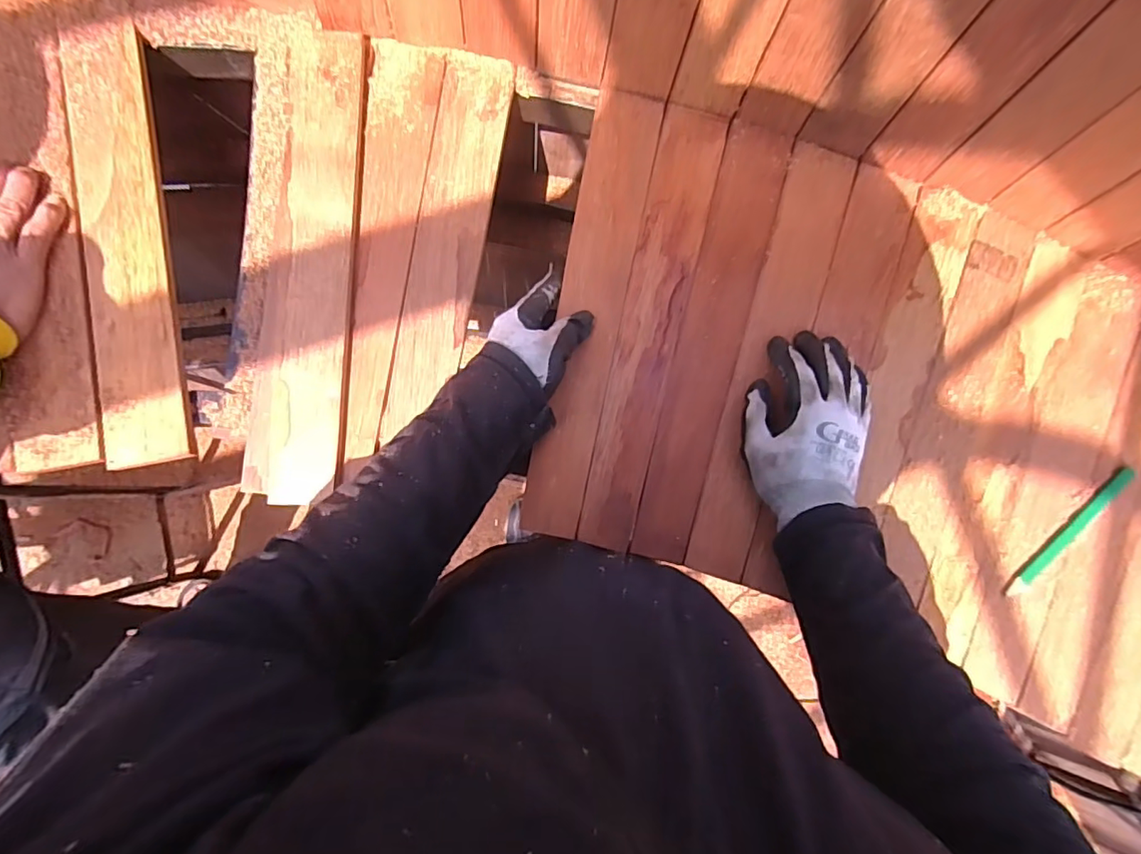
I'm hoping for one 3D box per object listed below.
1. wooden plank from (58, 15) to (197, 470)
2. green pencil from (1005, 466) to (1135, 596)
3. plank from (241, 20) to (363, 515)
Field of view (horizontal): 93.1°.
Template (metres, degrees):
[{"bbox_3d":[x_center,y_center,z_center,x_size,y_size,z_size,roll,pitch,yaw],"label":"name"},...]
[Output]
[{"bbox_3d":[-0.390,-0.166,0.470,0.069,0.014,0.397,-11,83,-6],"label":"wooden plank"},{"bbox_3d":[0.454,0.094,0.488,0.171,0.004,0.012,-40,86,-8],"label":"green pencil"},{"bbox_3d":[-0.227,-0.147,0.470,0.075,0.018,0.414,2,82,-4],"label":"plank"}]

